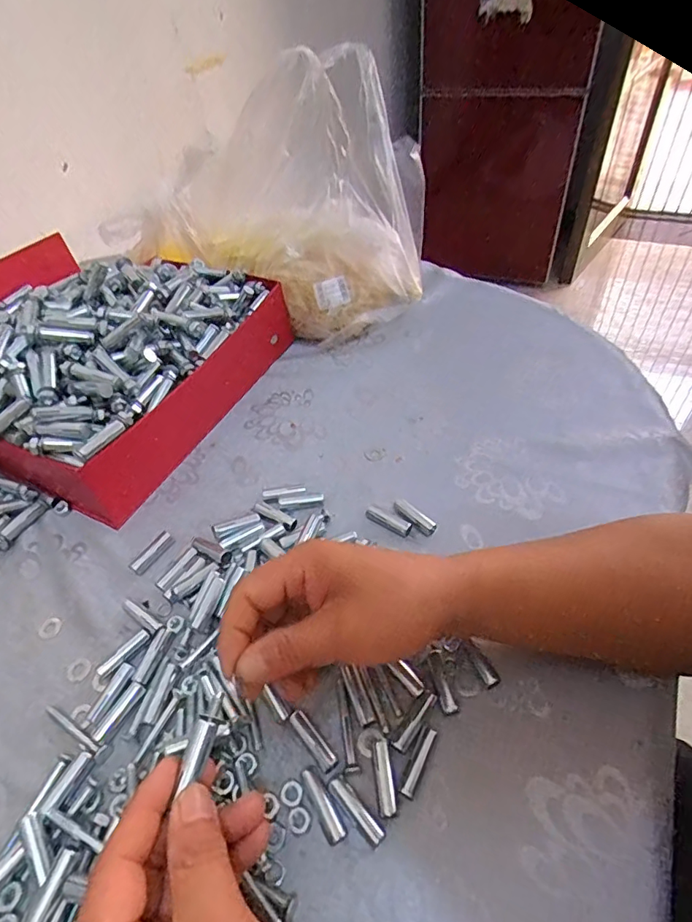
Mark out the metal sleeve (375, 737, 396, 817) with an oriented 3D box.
[{"bbox_3d":[0.023,0.186,0.295,0.009,0.007,0.037,-6,48,0],"label":"metal sleeve"}]

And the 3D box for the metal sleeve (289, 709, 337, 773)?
[{"bbox_3d":[-0.021,0.173,0.312,0.011,0.006,0.038,-34,54,-23],"label":"metal sleeve"}]

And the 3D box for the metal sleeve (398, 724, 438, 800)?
[{"bbox_3d":[0.043,0.179,0.299,0.009,0.004,0.040,19,52,21],"label":"metal sleeve"}]

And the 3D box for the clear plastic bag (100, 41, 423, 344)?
[{"bbox_3d":[-0.098,-0.285,0.575,0.369,0.239,0.155,16,51,18],"label":"clear plastic bag"}]

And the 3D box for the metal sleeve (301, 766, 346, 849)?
[{"bbox_3d":[-0.013,0.197,0.289,0.011,0.008,0.040,-24,50,-16],"label":"metal sleeve"}]

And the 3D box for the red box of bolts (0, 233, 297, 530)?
[{"bbox_3d":[-0.303,-0.137,0.538,0.385,0.124,0.287,20,53,22],"label":"red box of bolts"}]

